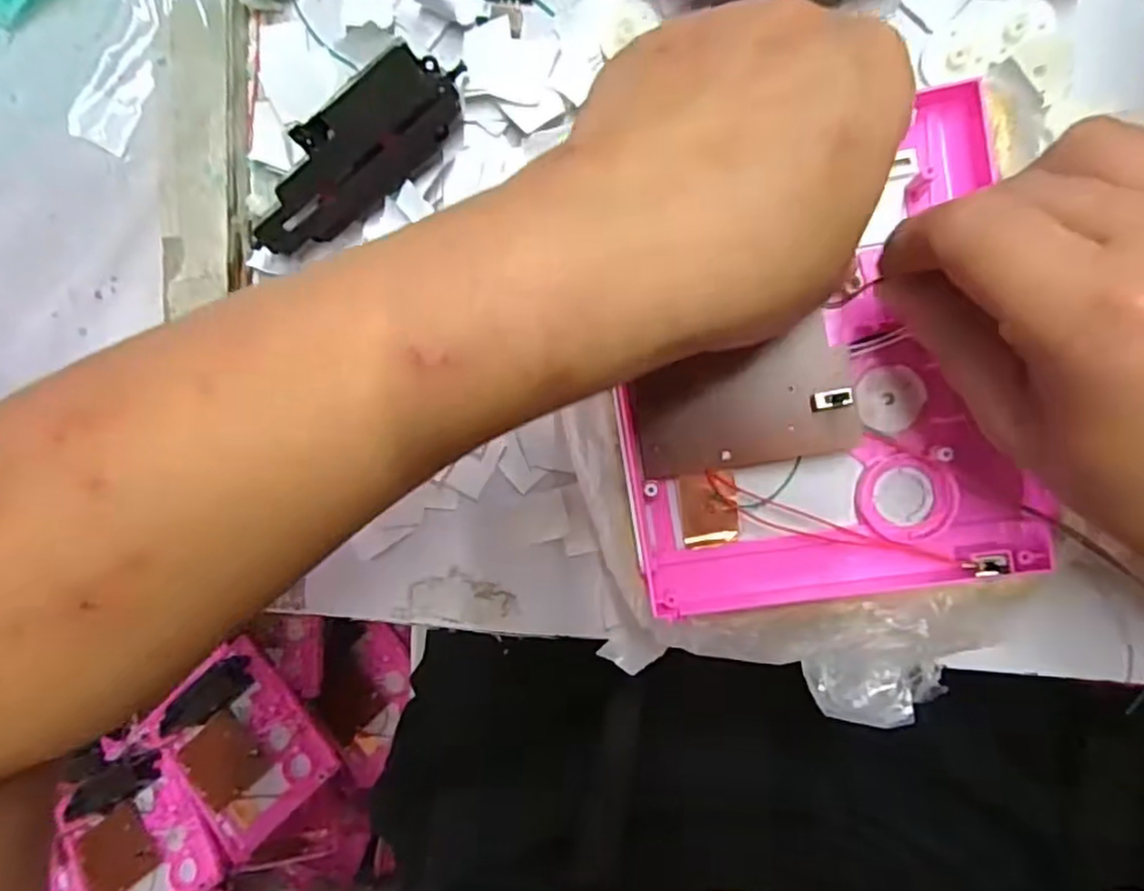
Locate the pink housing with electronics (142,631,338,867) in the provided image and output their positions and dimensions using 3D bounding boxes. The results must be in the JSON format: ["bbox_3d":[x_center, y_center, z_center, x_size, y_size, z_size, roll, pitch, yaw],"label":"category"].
[{"bbox_3d":[-0.323,0.294,0.682,0.163,0.044,0.139,45,100,2],"label":"pink housing with electronics"}]

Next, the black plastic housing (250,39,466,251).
[{"bbox_3d":[-0.084,-0.112,0.274,0.096,0.025,0.033,-32,90,10],"label":"black plastic housing"}]

